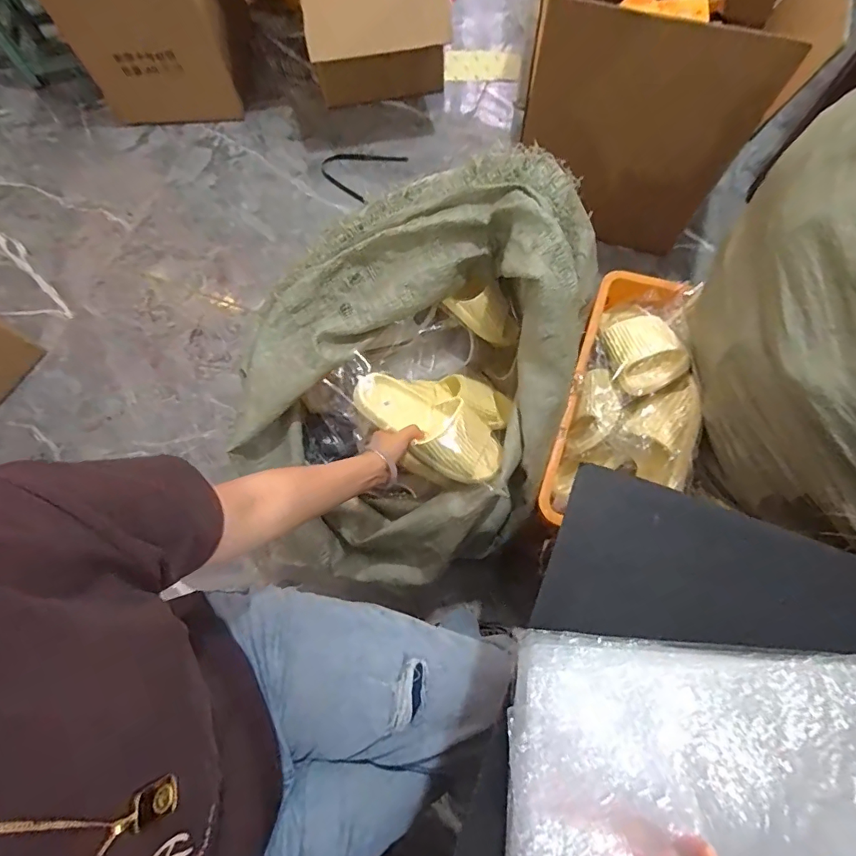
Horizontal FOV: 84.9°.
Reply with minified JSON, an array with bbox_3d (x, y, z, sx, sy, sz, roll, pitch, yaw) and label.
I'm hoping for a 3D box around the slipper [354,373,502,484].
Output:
[{"bbox_3d":[0.008,-0.003,0.717,0.239,0.069,0.108,32,76,-1],"label":"slipper"}]

